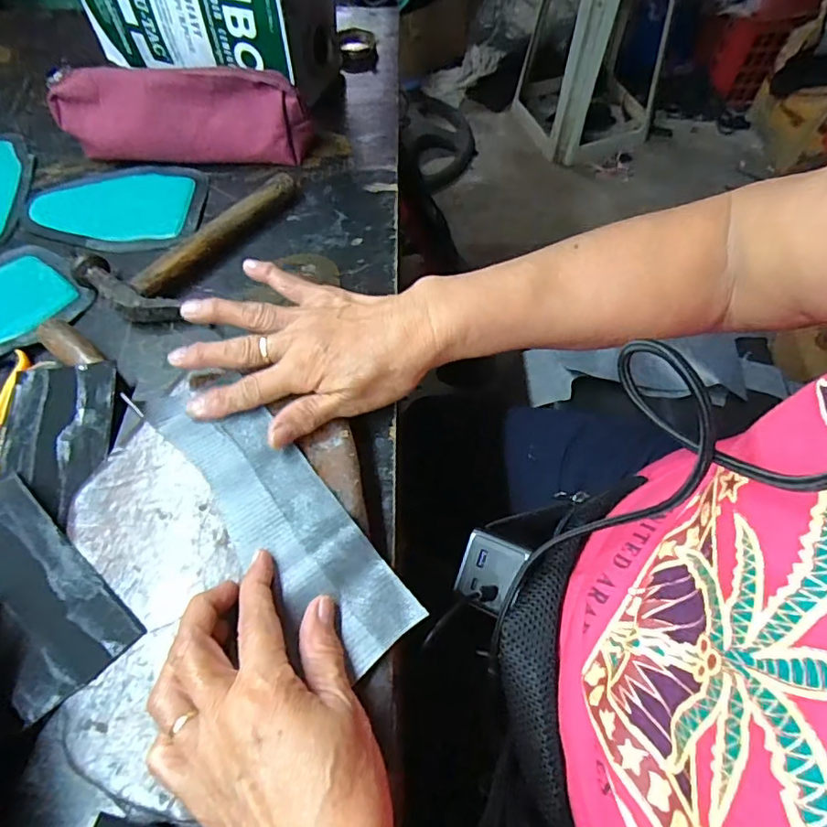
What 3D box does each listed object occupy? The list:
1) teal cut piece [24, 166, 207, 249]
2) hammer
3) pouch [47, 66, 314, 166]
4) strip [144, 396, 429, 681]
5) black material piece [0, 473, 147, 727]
[{"bbox_3d":[-0.276,-0.189,0.483,0.159,0.006,0.104,2,62,1],"label":"teal cut piece"},{"bbox_3d":[-0.188,-0.152,0.445,0.093,0.022,0.180,25,65,13],"label":"hammer"},{"bbox_3d":[-0.211,-0.270,0.483,0.224,0.073,0.043,1,62,1],"label":"pouch"},{"bbox_3d":[-0.083,0.055,0.316,0.063,0.010,0.211,-37,65,-15],"label":"strip"},{"bbox_3d":[-0.221,0.096,0.297,0.143,0.004,0.062,38,68,19],"label":"black material piece"}]

